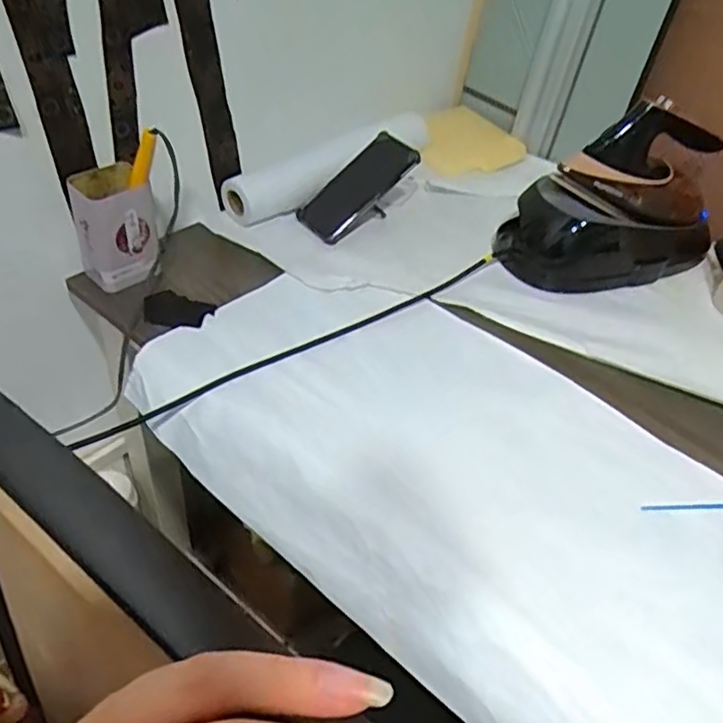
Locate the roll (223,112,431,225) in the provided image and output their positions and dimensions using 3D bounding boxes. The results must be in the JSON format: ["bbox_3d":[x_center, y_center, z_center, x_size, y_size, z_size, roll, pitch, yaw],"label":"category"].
[{"bbox_3d":[-0.053,-0.260,0.877,0.275,0.063,0.056,-28,52,-12],"label":"roll"}]

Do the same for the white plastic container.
[{"bbox_3d":[-0.272,-0.146,0.727,0.088,0.113,0.084,-9,46,-16],"label":"white plastic container"}]

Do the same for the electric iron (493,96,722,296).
[{"bbox_3d":[0.329,-0.199,0.805,0.284,0.186,0.119,-4,45,-11],"label":"electric iron"}]

